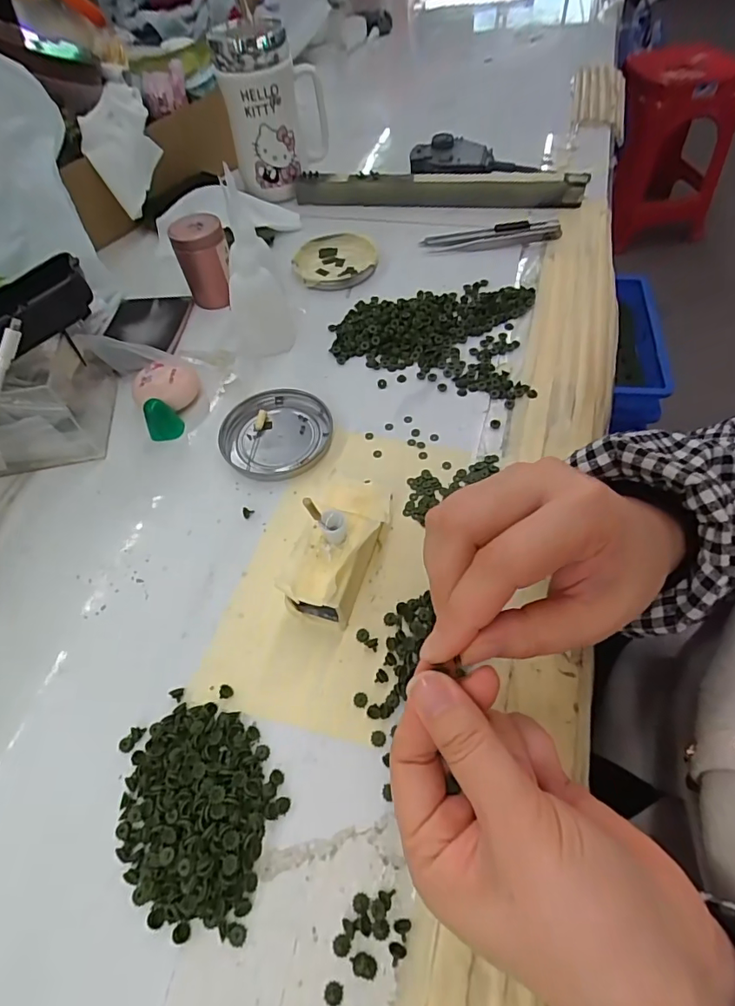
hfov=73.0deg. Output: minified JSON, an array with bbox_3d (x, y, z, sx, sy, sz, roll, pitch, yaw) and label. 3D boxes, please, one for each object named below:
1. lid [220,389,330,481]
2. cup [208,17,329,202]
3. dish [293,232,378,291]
[{"bbox_3d":[-0.065,-0.051,0.356,0.079,0.010,0.075,-2,56,3],"label":"lid"},{"bbox_3d":[-0.096,-0.404,0.517,0.098,0.140,0.062,-18,57,-8],"label":"cup"},{"bbox_3d":[-0.032,-0.234,0.476,0.077,0.010,0.088,-16,56,-6],"label":"dish"}]

